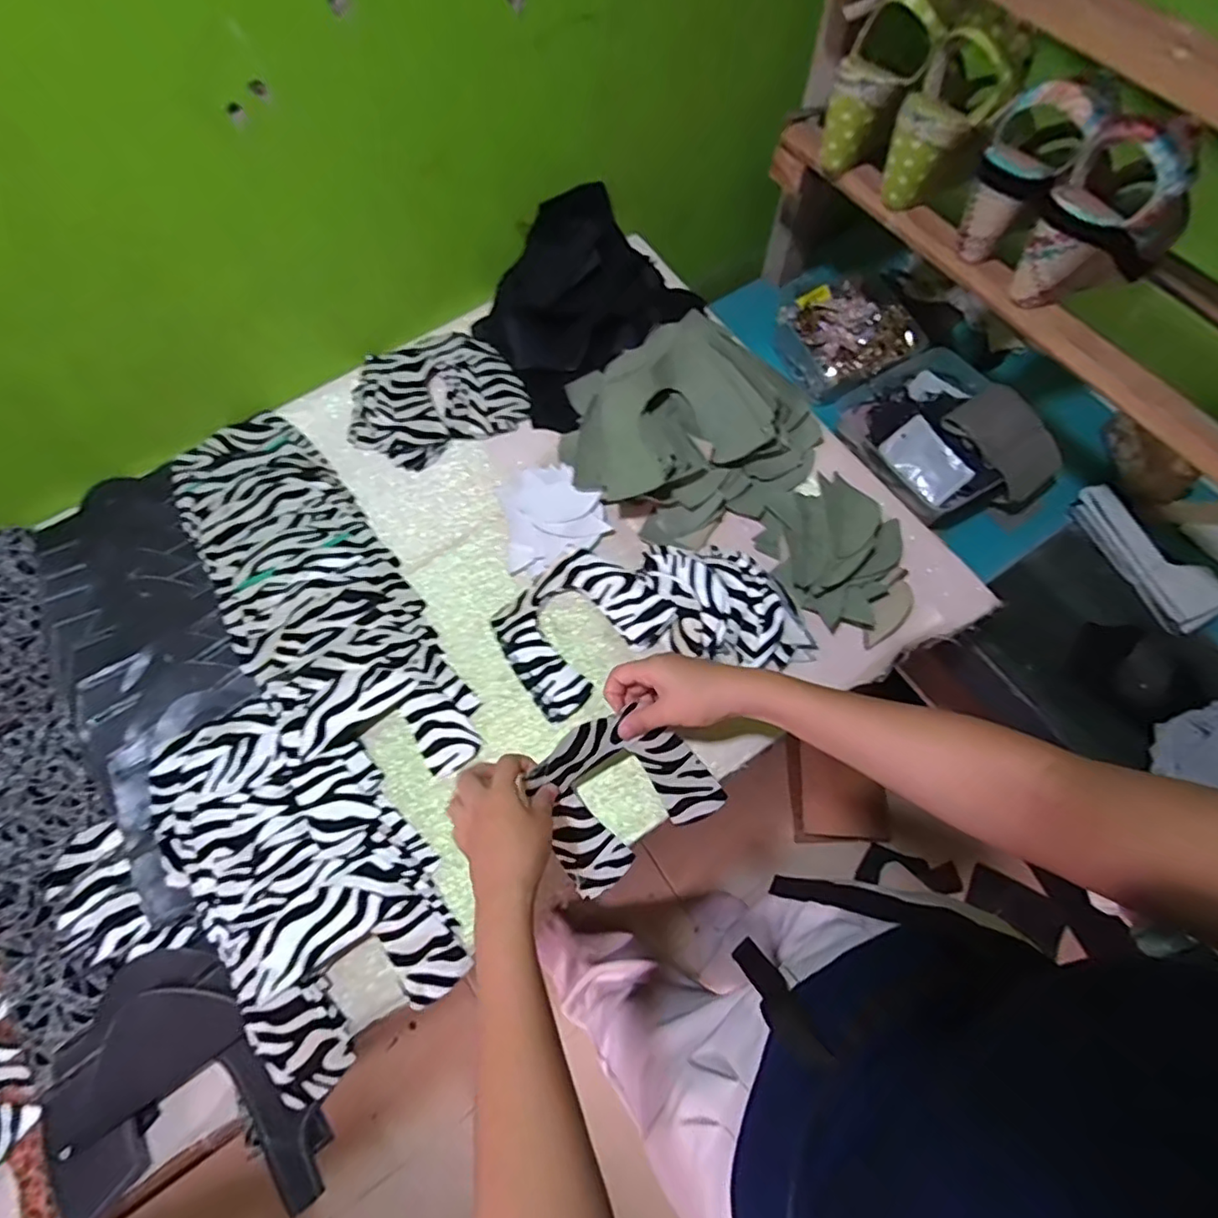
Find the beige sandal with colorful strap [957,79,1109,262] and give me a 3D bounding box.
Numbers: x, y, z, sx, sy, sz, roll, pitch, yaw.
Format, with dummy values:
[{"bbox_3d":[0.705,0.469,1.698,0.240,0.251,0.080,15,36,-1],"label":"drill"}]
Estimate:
[{"bbox_3d":[0.375,-0.400,0.550,0.074,0.128,0.094,30,70,12],"label":"beige sandal with colorful strap"}]

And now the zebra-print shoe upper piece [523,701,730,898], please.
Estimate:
[{"bbox_3d":[0.007,0.151,0.523,0.143,0.032,0.124,-32,97,-5],"label":"zebra-print shoe upper piece"}]

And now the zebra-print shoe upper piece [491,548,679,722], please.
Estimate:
[{"bbox_3d":[-0.030,0.013,0.584,0.153,0.011,0.118,-43,73,-8],"label":"zebra-print shoe upper piece"}]

